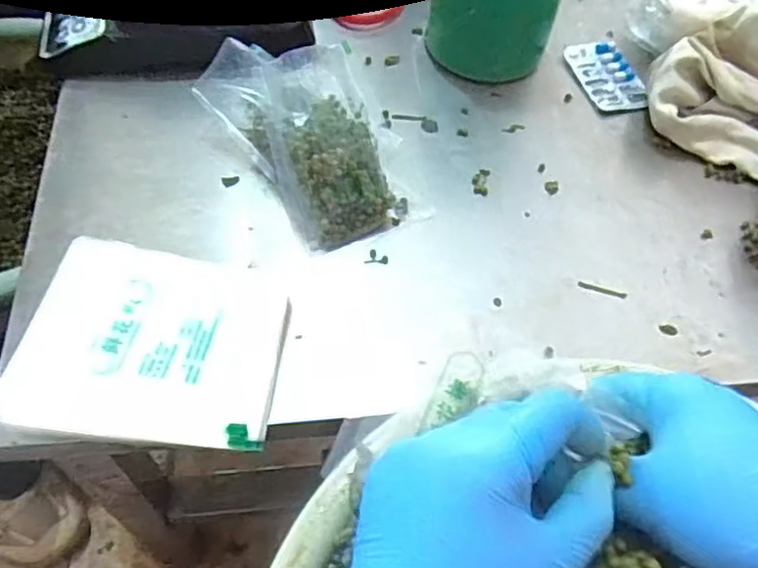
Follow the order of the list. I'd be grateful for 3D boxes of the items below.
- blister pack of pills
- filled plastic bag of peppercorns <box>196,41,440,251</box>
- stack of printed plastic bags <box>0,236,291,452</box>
[{"bbox_3d":[0.200,-0.184,0.577,0.050,0.007,0.086,-10,57,-10],"label":"blister pack of pills"},{"bbox_3d":[-0.047,-0.106,0.469,0.091,0.067,0.156,-30,63,-22],"label":"filled plastic bag of peppercorns"},{"bbox_3d":[-0.131,0.033,0.389,0.143,0.028,0.131,5,56,0],"label":"stack of printed plastic bags"}]

